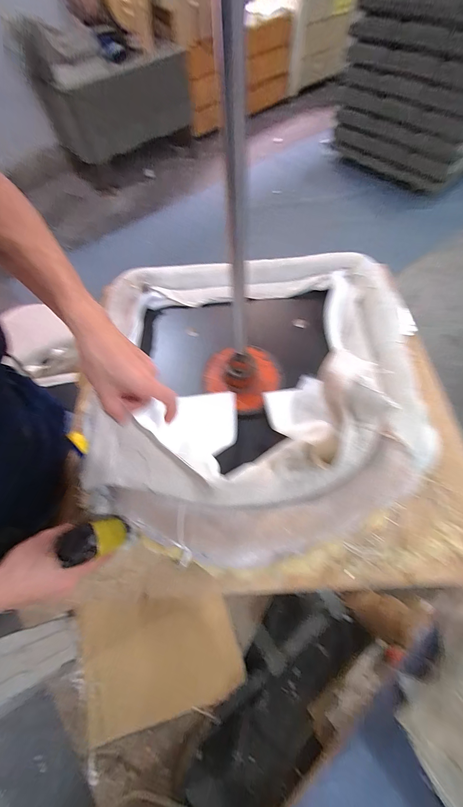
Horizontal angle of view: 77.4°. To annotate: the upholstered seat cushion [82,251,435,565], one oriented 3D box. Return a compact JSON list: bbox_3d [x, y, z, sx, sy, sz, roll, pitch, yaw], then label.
[{"bbox_3d":[0.045,-0.060,0.489,0.528,0.113,0.575,-4,63,1],"label":"upholstered seat cushion"}]

